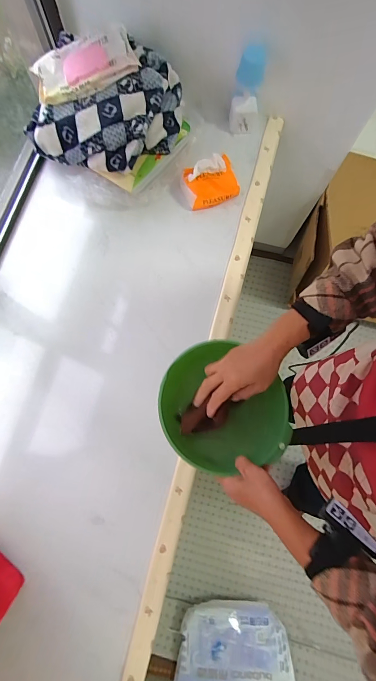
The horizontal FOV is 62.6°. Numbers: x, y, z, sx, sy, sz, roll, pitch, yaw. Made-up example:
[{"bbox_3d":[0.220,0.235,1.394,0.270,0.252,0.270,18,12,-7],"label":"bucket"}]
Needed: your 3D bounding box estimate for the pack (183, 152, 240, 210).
[{"bbox_3d":[0.048,-0.347,0.674,0.116,0.069,0.074,-18,75,-4],"label":"pack"}]

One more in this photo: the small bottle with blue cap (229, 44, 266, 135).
[{"bbox_3d":[0.124,-0.528,0.664,0.064,0.173,0.048,12,75,4],"label":"small bottle with blue cap"}]

